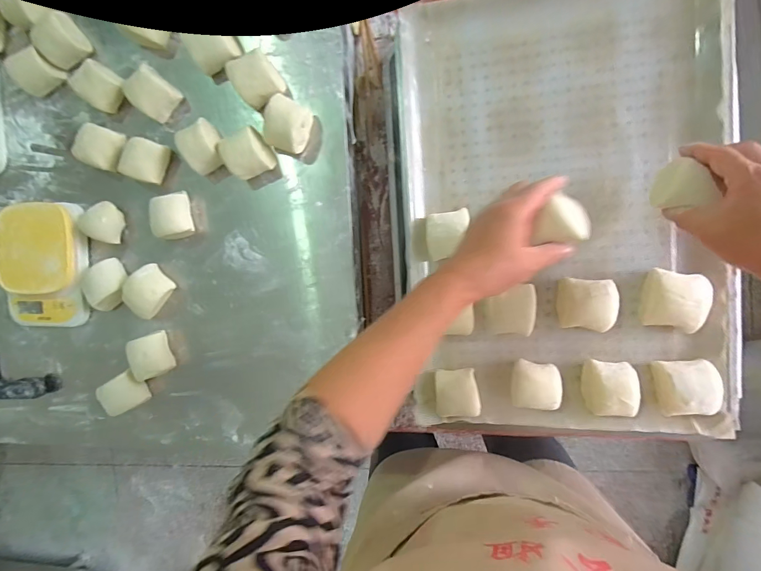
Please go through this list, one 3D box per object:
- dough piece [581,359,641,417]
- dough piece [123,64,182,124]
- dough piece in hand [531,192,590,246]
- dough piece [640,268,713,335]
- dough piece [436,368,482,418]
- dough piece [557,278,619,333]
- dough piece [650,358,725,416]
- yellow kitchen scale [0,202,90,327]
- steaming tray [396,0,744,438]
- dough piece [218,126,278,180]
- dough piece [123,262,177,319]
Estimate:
[{"bbox_3d":[0.293,0.133,0.455,0.055,0.035,0.071,3,93,10],"label":"dough piece"},{"bbox_3d":[-0.328,-0.276,0.515,0.057,0.041,0.057,39,99,6],"label":"dough piece"},{"bbox_3d":[0.178,-0.067,0.352,0.052,0.025,0.049,0,89,7],"label":"dough piece in hand"},{"bbox_3d":[0.359,0.019,0.435,0.059,0.043,0.070,12,95,10],"label":"dough piece"},{"bbox_3d":[0.106,0.151,0.496,0.057,0.031,0.068,-9,91,11],"label":"dough piece"},{"bbox_3d":[0.265,0.023,0.458,0.063,0.031,0.065,3,93,10],"label":"dough piece"},{"bbox_3d":[0.374,0.124,0.434,0.059,0.040,0.067,-11,91,11],"label":"dough piece"},{"bbox_3d":[-0.548,-0.033,0.579,0.159,0.038,0.199,-1,93,10],"label":"yellow kitchen scale"},{"bbox_3d":[0.223,-0.100,0.473,0.397,0.073,0.584,-3,92,10],"label":"steaming tray"},{"bbox_3d":[-0.185,-0.181,0.499,0.058,0.043,0.054,-35,87,10],"label":"dough piece"},{"bbox_3d":[-0.350,0.010,0.536,0.050,0.046,0.068,44,99,5],"label":"dough piece"}]

